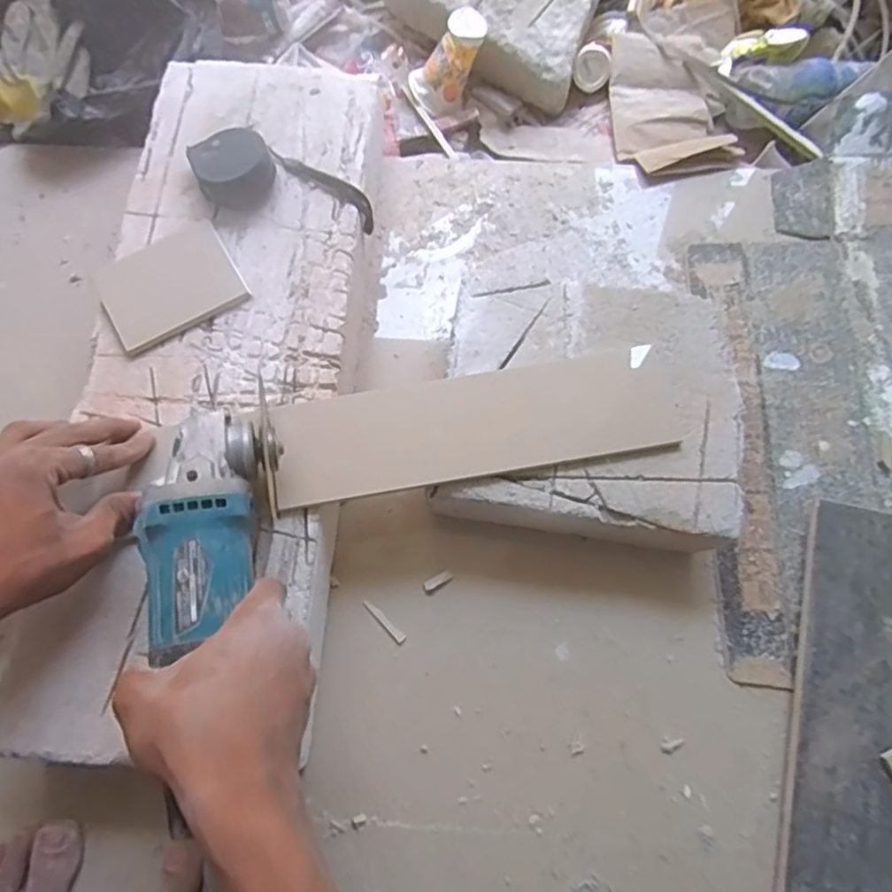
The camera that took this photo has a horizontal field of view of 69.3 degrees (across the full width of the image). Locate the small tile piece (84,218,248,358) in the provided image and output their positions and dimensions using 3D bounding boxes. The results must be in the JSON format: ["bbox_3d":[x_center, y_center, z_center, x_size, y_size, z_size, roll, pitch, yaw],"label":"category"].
[{"bbox_3d":[-0.224,-0.130,0.524,0.106,0.009,0.089,-28,74,-8],"label":"small tile piece"}]

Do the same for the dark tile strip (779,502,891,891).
[{"bbox_3d":[0.285,0.231,0.452,0.083,0.014,0.380,13,73,8],"label":"dark tile strip"}]

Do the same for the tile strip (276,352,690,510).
[{"bbox_3d":[0.019,-0.016,0.487,0.290,0.010,0.084,-10,72,-2],"label":"tile strip"}]

